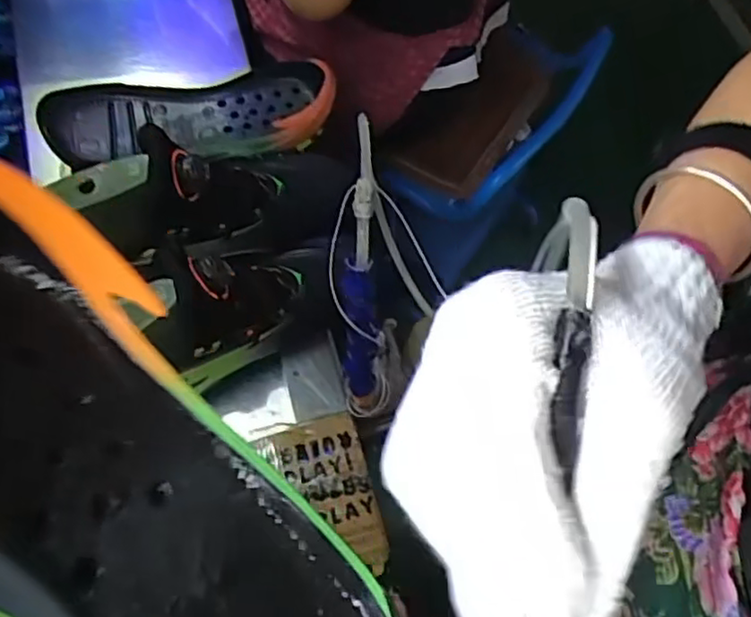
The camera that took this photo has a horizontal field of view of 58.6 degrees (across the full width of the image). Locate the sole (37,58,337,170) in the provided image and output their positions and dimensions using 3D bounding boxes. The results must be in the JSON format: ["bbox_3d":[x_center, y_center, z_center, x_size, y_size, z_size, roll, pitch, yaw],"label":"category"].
[{"bbox_3d":[-0.179,-0.191,0.660,0.278,0.042,0.106,-12,68,-8],"label":"sole"}]

